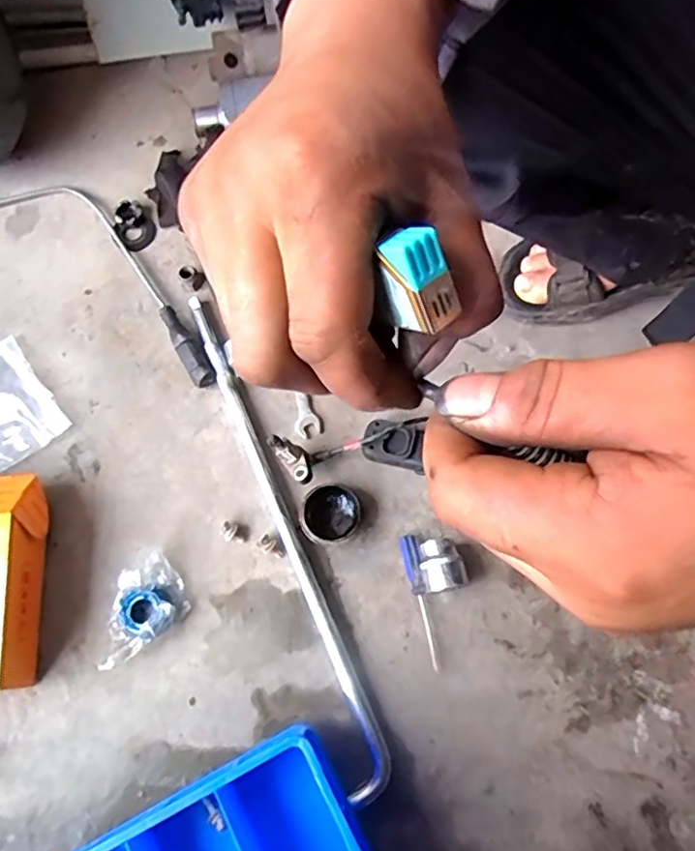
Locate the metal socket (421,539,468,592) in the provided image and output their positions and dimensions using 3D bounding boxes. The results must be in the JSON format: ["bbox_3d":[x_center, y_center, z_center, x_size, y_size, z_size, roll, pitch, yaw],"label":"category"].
[{"bbox_3d":[0.085,0.126,0.553,0.038,0.038,0.045,-12,71,-4],"label":"metal socket"}]

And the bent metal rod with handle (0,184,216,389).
[{"bbox_3d":[-0.328,-0.180,0.669,0.444,0.017,0.196,14,71,5],"label":"bent metal rod with handle"}]

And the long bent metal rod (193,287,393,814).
[{"bbox_3d":[-0.063,0.084,0.580,0.039,0.014,0.494,-19,72,-7],"label":"long bent metal rod"}]

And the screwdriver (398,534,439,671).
[{"bbox_3d":[0.065,0.157,0.553,0.016,0.022,0.117,-10,71,-3],"label":"screwdriver"}]

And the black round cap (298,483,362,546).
[{"bbox_3d":[-0.016,0.082,0.578,0.058,0.011,0.054,0,71,0],"label":"black round cap"}]

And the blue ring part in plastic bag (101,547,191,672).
[{"bbox_3d":[-0.189,0.163,0.548,0.088,0.028,0.066,-35,74,-12],"label":"blue ring part in plastic bag"}]

